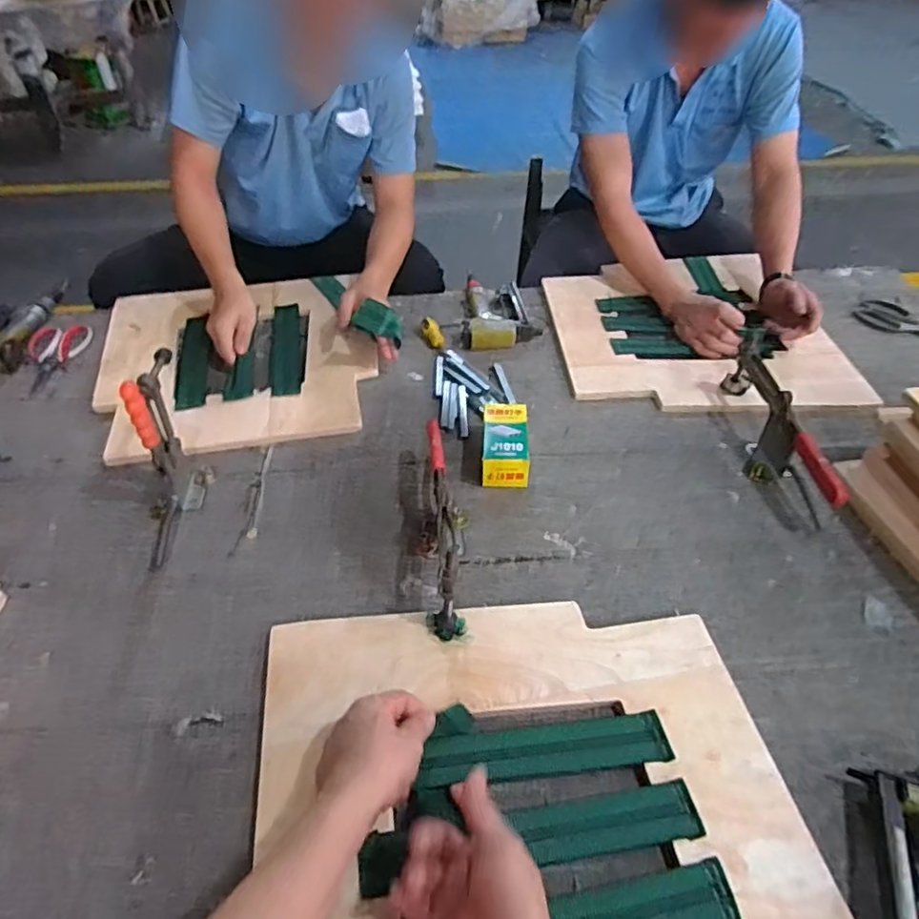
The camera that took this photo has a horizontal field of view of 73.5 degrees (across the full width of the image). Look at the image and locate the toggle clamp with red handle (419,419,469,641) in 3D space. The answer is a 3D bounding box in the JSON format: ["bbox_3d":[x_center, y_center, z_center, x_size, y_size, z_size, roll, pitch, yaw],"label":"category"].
[{"bbox_3d":[-0.021,0.067,0.746,0.066,0.121,0.294,-3,44,-1],"label":"toggle clamp with red handle"}]

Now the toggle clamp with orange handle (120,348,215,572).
[{"bbox_3d":[-0.374,-0.005,0.763,0.068,0.199,0.195,-10,45,-9],"label":"toggle clamp with orange handle"}]

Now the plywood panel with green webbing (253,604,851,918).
[{"bbox_3d":[0.062,0.330,0.525,0.457,0.032,0.466,-6,47,-6],"label":"plywood panel with green webbing"}]

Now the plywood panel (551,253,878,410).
[{"bbox_3d":[0.411,-0.245,1.112,0.468,0.027,0.453,-3,44,-2],"label":"plywood panel"}]

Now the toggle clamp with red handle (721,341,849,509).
[{"bbox_3d":[0.434,-0.046,0.866,0.055,0.098,0.315,-4,44,-2],"label":"toggle clamp with red handle"}]

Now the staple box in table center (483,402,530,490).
[{"bbox_3d":[0.065,-0.023,0.877,0.062,0.057,0.129,0,44,2],"label":"staple box in table center"}]

